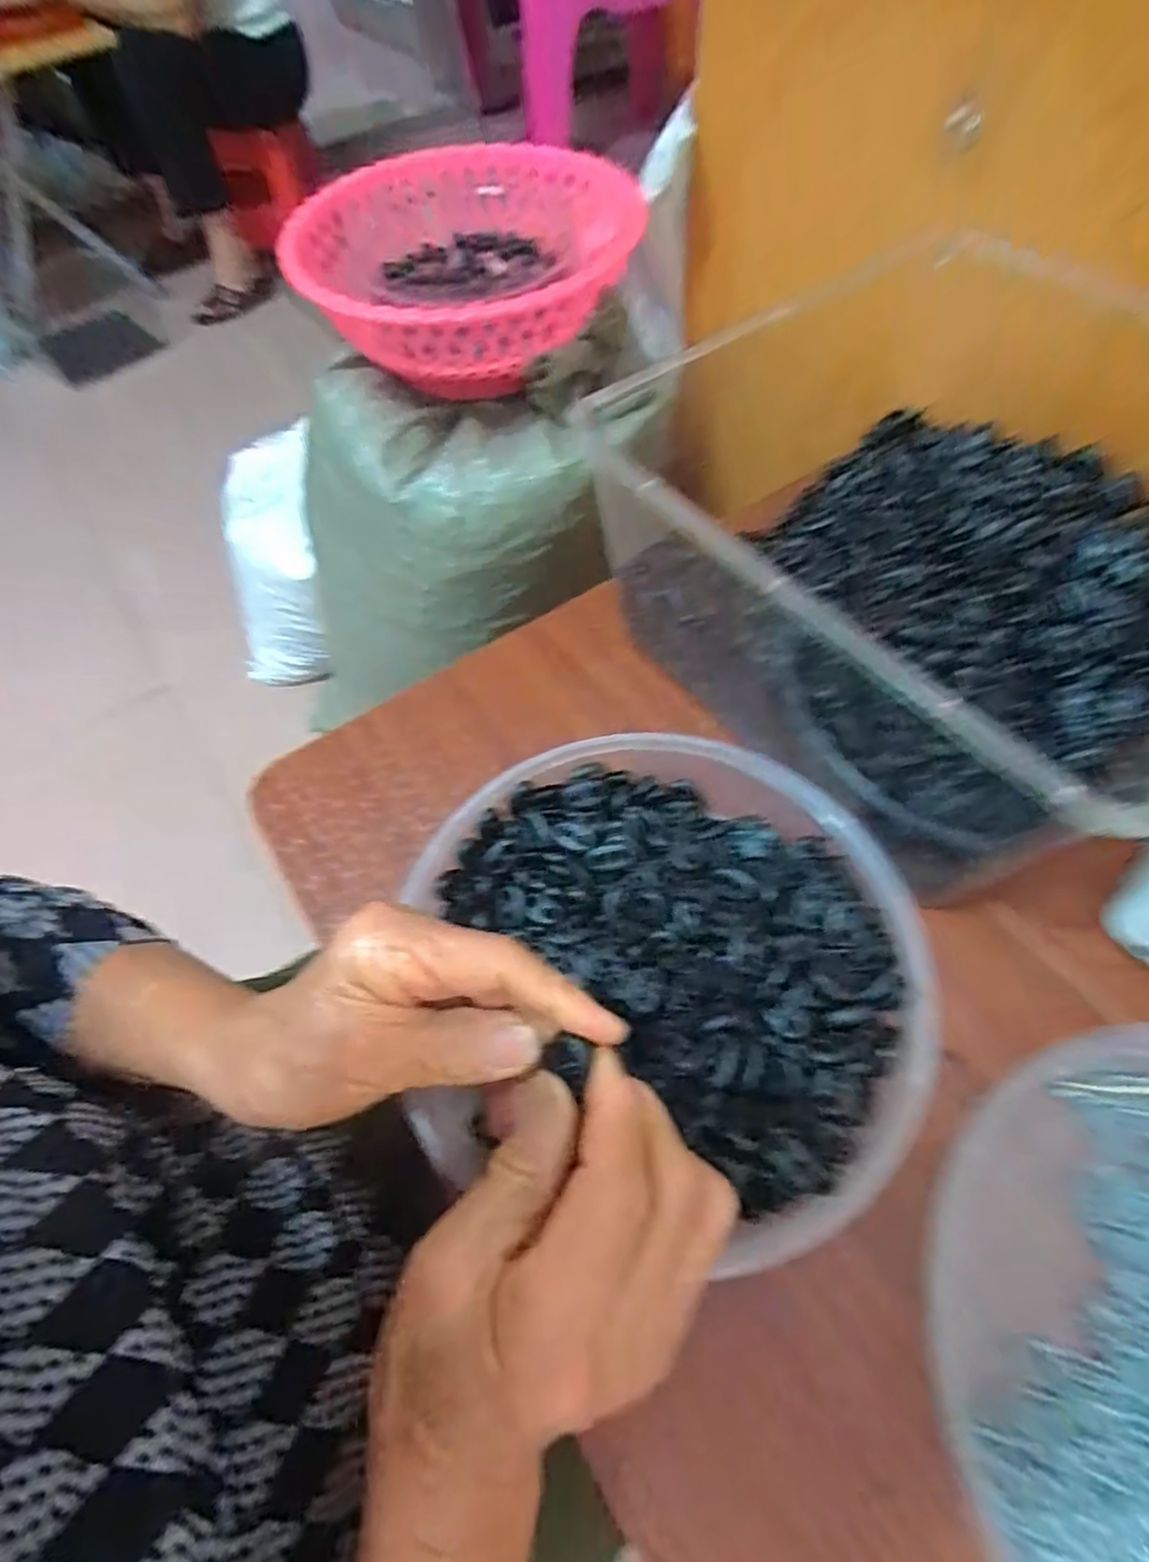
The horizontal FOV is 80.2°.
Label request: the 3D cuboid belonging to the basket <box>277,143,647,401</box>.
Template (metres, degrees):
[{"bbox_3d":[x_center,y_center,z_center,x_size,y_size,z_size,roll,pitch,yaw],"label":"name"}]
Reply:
[{"bbox_3d":[-0.092,-0.438,0.591,0.282,0.088,0.281,5,62,5],"label":"basket"}]

